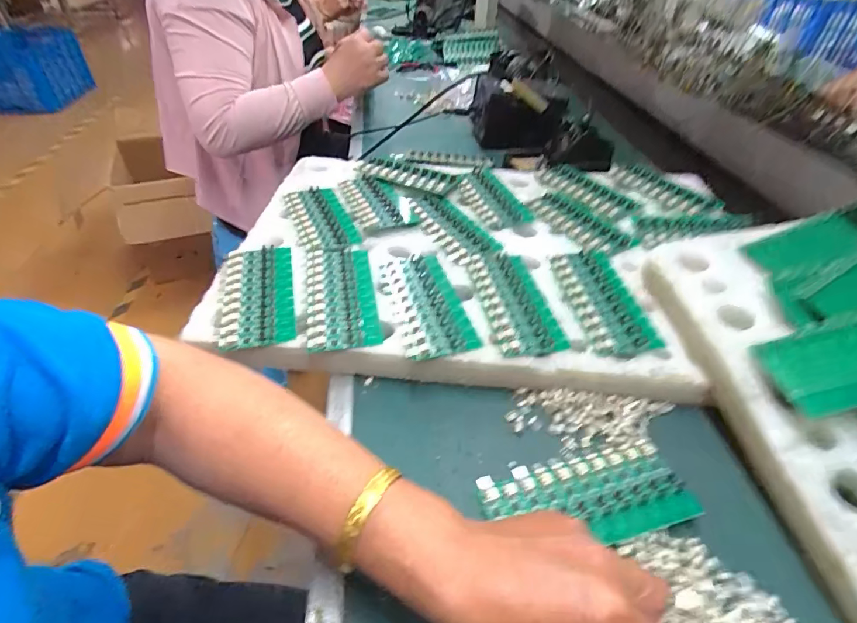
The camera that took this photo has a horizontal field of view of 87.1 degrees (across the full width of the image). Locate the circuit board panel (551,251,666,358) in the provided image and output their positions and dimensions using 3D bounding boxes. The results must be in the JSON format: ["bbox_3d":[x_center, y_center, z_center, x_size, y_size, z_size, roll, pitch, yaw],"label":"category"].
[{"bbox_3d":[0.166,-0.012,0.429,0.062,0.009,0.137,-4,45,-7],"label":"circuit board panel"}]

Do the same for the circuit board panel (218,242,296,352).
[{"bbox_3d":[-0.160,-0.017,0.427,0.061,0.010,0.136,-9,46,-12],"label":"circuit board panel"}]

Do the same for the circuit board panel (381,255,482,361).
[{"bbox_3d":[-0.003,-0.010,0.419,0.061,0.009,0.132,-10,46,-13],"label":"circuit board panel"}]

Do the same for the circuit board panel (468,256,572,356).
[{"bbox_3d":[0.081,-0.015,0.427,0.059,0.011,0.140,-5,45,-8],"label":"circuit board panel"}]

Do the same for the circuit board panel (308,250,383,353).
[{"bbox_3d":[-0.083,-0.020,0.427,0.061,0.009,0.142,-6,46,-10],"label":"circuit board panel"}]

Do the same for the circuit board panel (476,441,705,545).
[{"bbox_3d":[0.108,0.129,0.314,0.139,0.005,0.061,-8,39,-7],"label":"circuit board panel"}]

